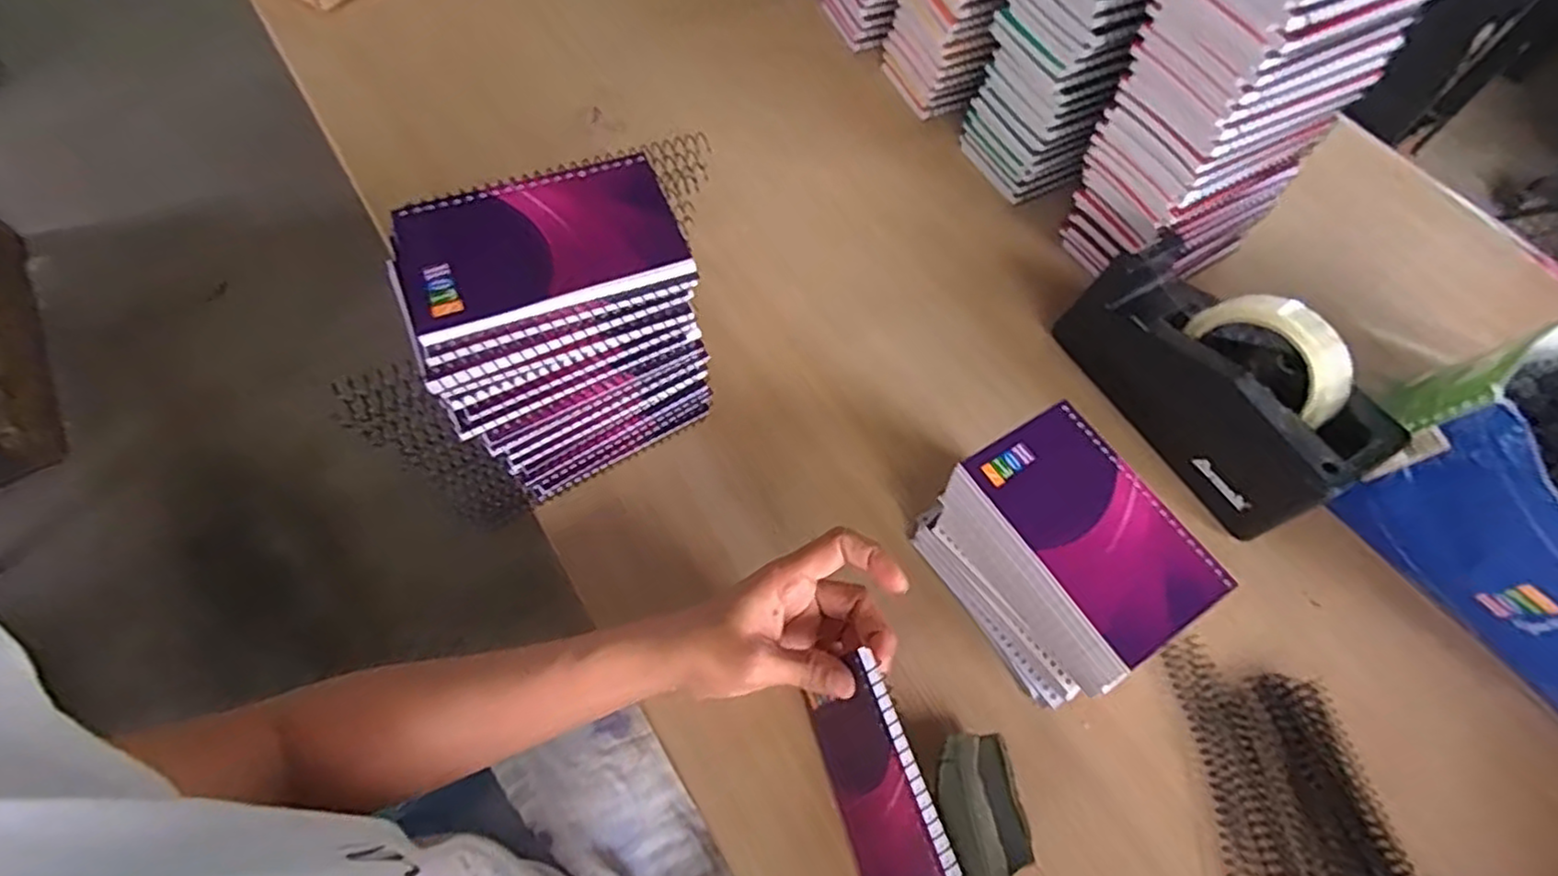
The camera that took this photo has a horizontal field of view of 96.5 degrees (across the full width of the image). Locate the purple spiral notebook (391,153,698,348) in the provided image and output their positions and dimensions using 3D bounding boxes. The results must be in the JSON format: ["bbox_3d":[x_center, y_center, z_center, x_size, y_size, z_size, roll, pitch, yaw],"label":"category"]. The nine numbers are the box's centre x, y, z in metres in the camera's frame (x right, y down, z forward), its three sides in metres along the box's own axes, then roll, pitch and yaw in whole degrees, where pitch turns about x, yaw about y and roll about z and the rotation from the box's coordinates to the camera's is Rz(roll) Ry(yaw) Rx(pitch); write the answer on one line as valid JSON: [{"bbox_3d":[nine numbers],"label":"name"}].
[{"bbox_3d":[-0.116,-0.098,0.338,0.129,0.011,0.083,-19,65,-12],"label":"purple spiral notebook"}]

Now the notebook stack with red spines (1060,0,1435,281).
[{"bbox_3d":[0.311,-0.233,0.485,0.139,0.305,0.107,-32,68,-17],"label":"notebook stack with red spines"}]

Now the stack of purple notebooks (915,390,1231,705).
[{"bbox_3d":[0.159,0.070,0.406,0.085,0.109,0.129,-30,68,-16],"label":"stack of purple notebooks"}]

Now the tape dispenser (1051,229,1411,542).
[{"bbox_3d":[0.290,-0.042,0.467,0.074,0.119,0.197,-29,67,-16],"label":"tape dispenser"}]

